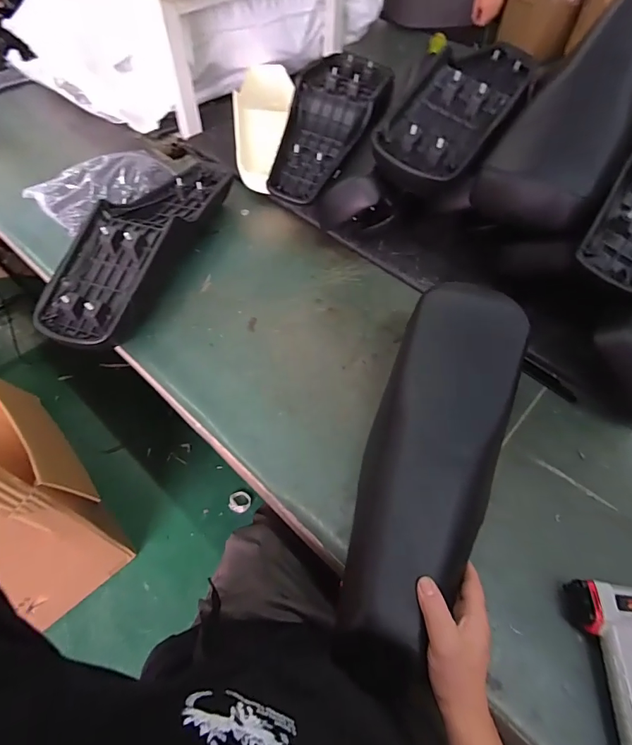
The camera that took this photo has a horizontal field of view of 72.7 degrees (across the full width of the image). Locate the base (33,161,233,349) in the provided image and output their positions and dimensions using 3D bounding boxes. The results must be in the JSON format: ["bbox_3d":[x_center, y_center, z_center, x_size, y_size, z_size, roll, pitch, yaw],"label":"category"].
[{"bbox_3d":[-0.336,-0.270,0.854,0.177,0.112,0.526,17,57,11],"label":"base"}]

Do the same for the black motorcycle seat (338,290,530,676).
[{"bbox_3d":[0.148,0.102,0.545,0.160,0.085,0.473,18,69,12],"label":"black motorcycle seat"}]

